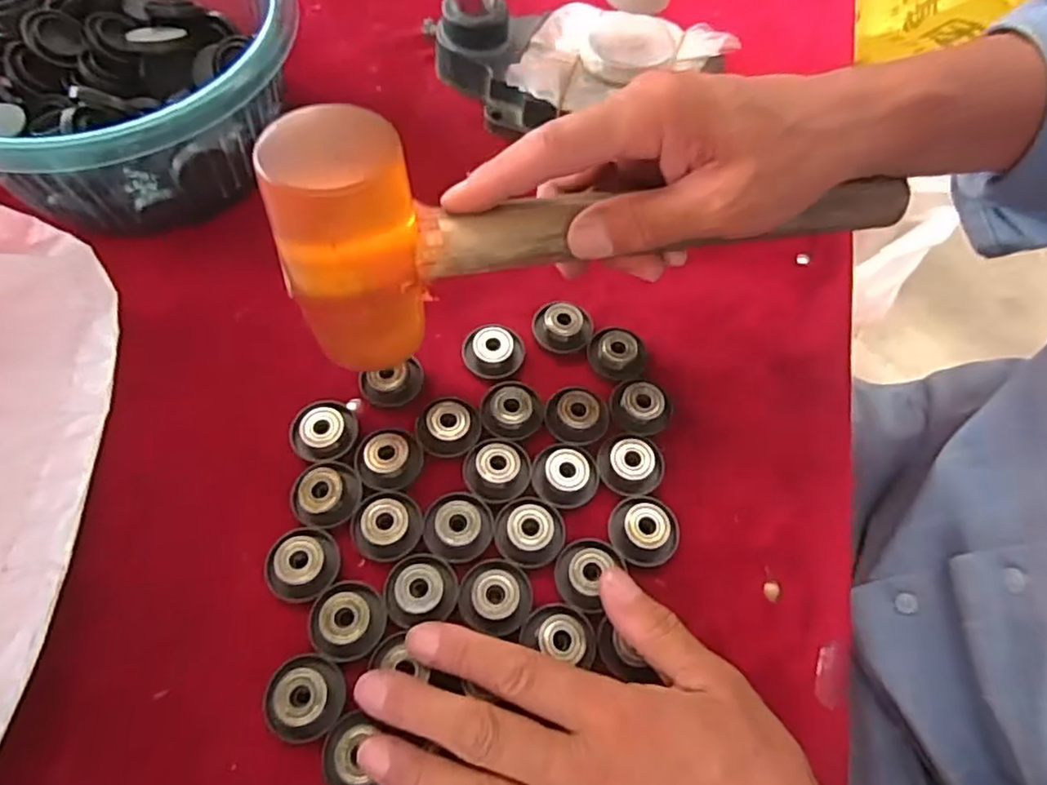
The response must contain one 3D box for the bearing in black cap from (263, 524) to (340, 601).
[{"bbox_3d":[-0.101,0.077,0.292,0.031,0.010,0.033,1,62,-2],"label":"bearing in black cap"}]

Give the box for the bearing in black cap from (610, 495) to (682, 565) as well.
[{"bbox_3d":[0.058,0.064,0.303,0.033,0.009,0.033,3,62,-1],"label":"bearing in black cap"}]

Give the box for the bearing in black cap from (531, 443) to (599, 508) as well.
[{"bbox_3d":[0.021,0.039,0.316,0.032,0.009,0.032,-1,62,-3],"label":"bearing in black cap"}]

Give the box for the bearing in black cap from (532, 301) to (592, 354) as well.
[{"bbox_3d":[0.021,-0.037,0.356,0.032,0.016,0.027,10,62,3],"label":"bearing in black cap"}]

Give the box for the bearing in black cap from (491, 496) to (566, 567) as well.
[{"bbox_3d":[0.003,0.064,0.302,0.032,0.007,0.032,1,62,-2],"label":"bearing in black cap"}]

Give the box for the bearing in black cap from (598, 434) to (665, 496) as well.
[{"bbox_3d":[0.055,0.035,0.320,0.031,0.007,0.033,1,62,-2],"label":"bearing in black cap"}]

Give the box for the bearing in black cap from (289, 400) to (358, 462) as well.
[{"bbox_3d":[-0.102,0.020,0.327,0.033,0.014,0.032,1,62,-2],"label":"bearing in black cap"}]

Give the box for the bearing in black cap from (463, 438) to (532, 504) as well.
[{"bbox_3d":[-0.013,0.037,0.317,0.032,0.010,0.032,1,62,-2],"label":"bearing in black cap"}]

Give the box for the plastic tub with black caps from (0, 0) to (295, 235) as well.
[{"bbox_3d":[-0.222,-0.182,0.374,0.183,0.086,0.202,-12,64,-7],"label":"plastic tub with black caps"}]

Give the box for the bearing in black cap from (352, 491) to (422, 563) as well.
[{"bbox_3d":[-0.065,0.062,0.301,0.033,0.007,0.032,1,62,-2],"label":"bearing in black cap"}]

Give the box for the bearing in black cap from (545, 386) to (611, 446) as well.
[{"bbox_3d":[0.028,0.011,0.332,0.033,0.014,0.033,1,62,-2],"label":"bearing in black cap"}]

